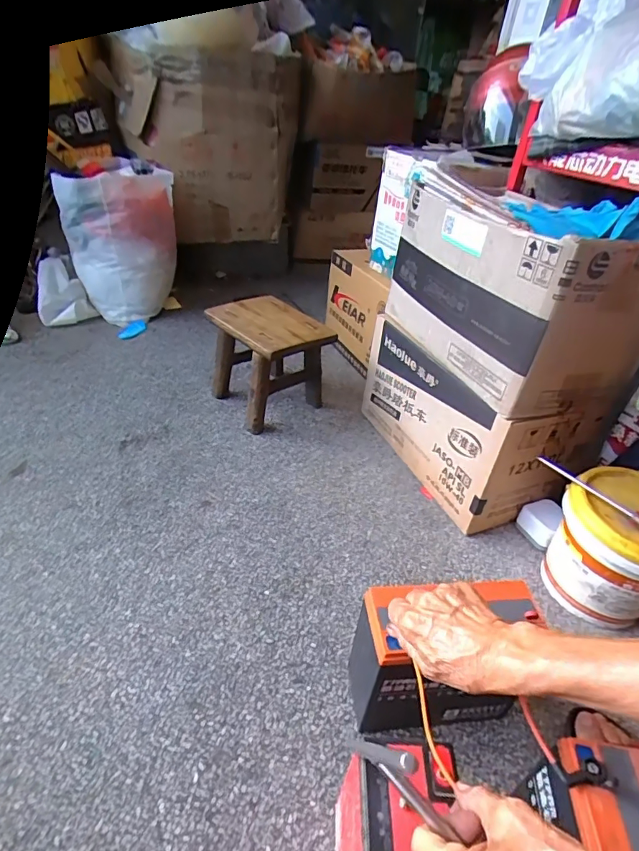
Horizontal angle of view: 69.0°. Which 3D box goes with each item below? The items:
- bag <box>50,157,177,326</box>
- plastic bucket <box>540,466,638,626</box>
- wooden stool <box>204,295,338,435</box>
[{"bbox_3d":[-0.571,-0.536,1.358,0.297,0.360,0.347,-9,37,-22],"label":"bag"},{"bbox_3d":[0.430,0.183,0.675,0.173,0.174,0.167,-26,46,-38],"label":"plastic bucket"},{"bbox_3d":[-0.114,-0.137,1.009,0.188,0.196,0.217,-23,44,-36],"label":"wooden stool"}]

